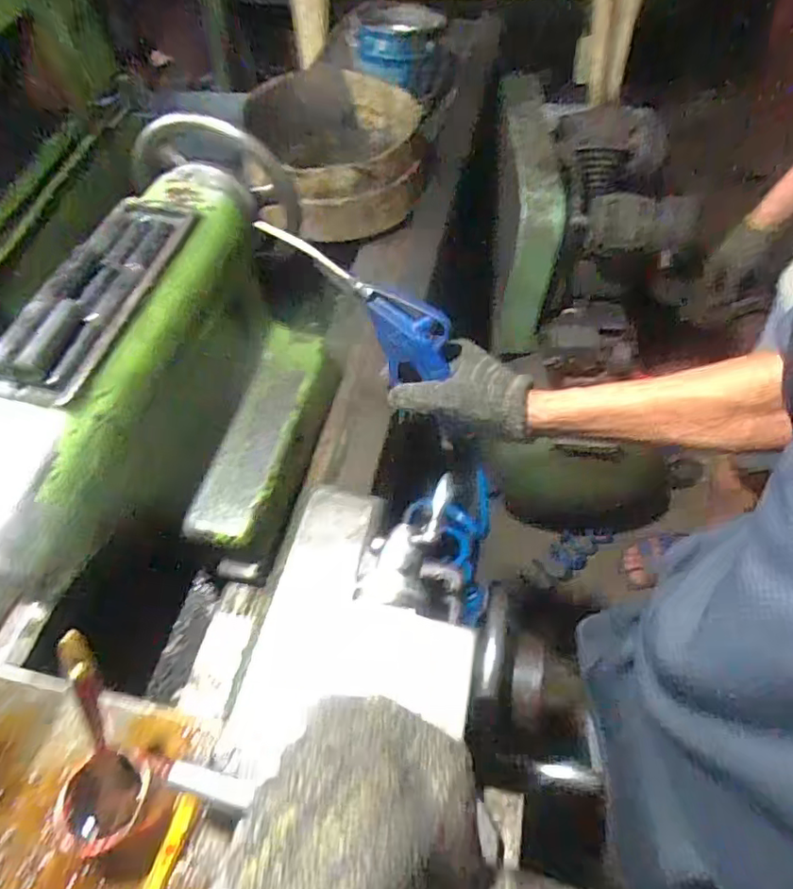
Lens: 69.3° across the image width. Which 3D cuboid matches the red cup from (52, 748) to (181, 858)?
[{"bbox_3d":[-0.203,0.258,0.419,0.059,0.063,0.063,-1,56,2],"label":"red cup"}]

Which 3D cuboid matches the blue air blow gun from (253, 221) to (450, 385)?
[{"bbox_3d":[-0.034,-0.134,0.514,0.199,0.095,0.024,40,63,-7],"label":"blue air blow gun"}]

